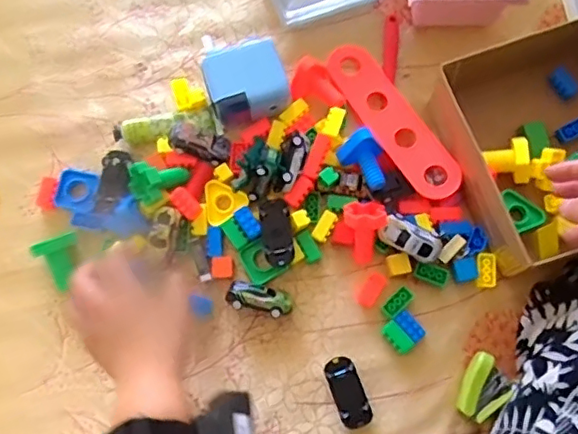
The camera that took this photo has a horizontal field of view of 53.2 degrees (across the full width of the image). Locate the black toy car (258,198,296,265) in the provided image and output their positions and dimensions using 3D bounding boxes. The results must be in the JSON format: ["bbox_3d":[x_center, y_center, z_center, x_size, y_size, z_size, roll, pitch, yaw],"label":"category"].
[{"bbox_3d":[-0.012,0.015,0.571,0.030,0.017,0.066,-9,79,-1],"label":"black toy car"}]

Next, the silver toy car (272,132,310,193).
[{"bbox_3d":[0.003,-0.057,0.578,0.025,0.020,0.067,14,79,3],"label":"silver toy car"}]

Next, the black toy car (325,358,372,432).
[{"bbox_3d":[0.057,0.170,0.558,0.031,0.017,0.067,-19,79,-3],"label":"black toy car"}]

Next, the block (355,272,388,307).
[{"bbox_3d":[0.083,0.072,0.576,0.020,0.013,0.036,37,81,7],"label":"block"}]

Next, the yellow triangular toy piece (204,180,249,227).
[{"bbox_3d":[-0.068,-0.019,0.597,0.045,0.018,0.047,-27,80,-5],"label":"yellow triangular toy piece"}]

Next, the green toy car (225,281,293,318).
[{"bbox_3d":[-0.030,0.082,0.573,0.065,0.028,0.028,12,79,3],"label":"green toy car"}]

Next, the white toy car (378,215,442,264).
[{"bbox_3d":[0.120,0.020,0.567,0.060,0.021,0.029,29,111,7],"label":"white toy car"}]

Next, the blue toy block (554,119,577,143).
[{"bbox_3d":[0.290,-0.089,0.587,0.008,0.037,0.016,-11,74,-46],"label":"blue toy block"}]

